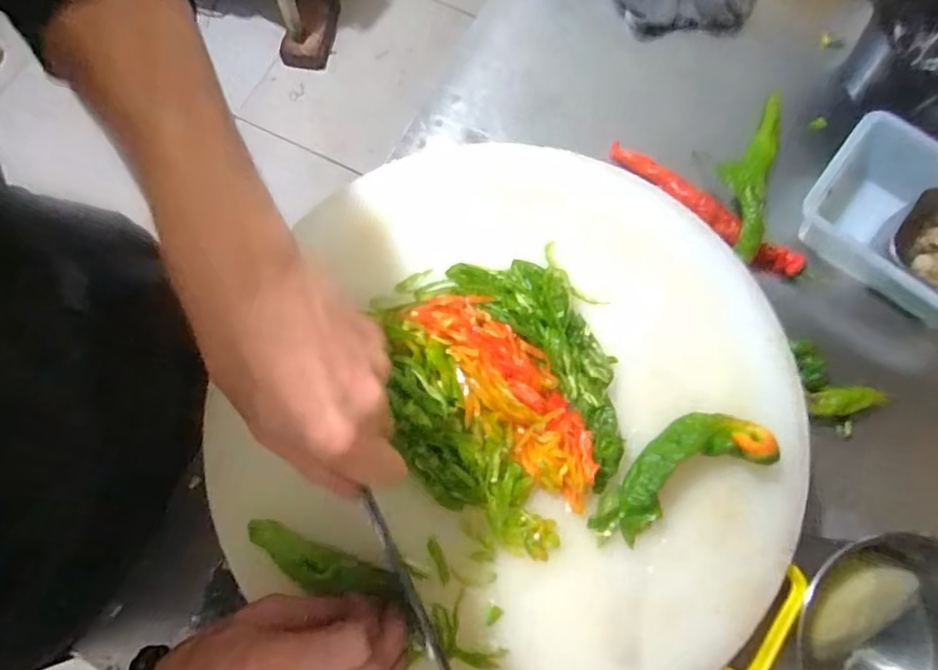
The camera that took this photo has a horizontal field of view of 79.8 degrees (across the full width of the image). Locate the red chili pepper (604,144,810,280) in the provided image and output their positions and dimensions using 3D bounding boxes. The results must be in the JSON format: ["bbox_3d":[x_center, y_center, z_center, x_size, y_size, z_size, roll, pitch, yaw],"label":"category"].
[{"bbox_3d":[0.229,-0.124,0.556,0.217,0.029,0.026,41,77,10],"label":"red chili pepper"}]

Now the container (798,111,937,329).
[{"bbox_3d":[0.421,-0.102,0.544,0.190,0.066,0.140,40,77,10],"label":"container"}]

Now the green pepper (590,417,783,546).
[{"bbox_3d":[0.136,0.089,0.369,0.126,0.025,0.049,-29,76,-9],"label":"green pepper"}]

